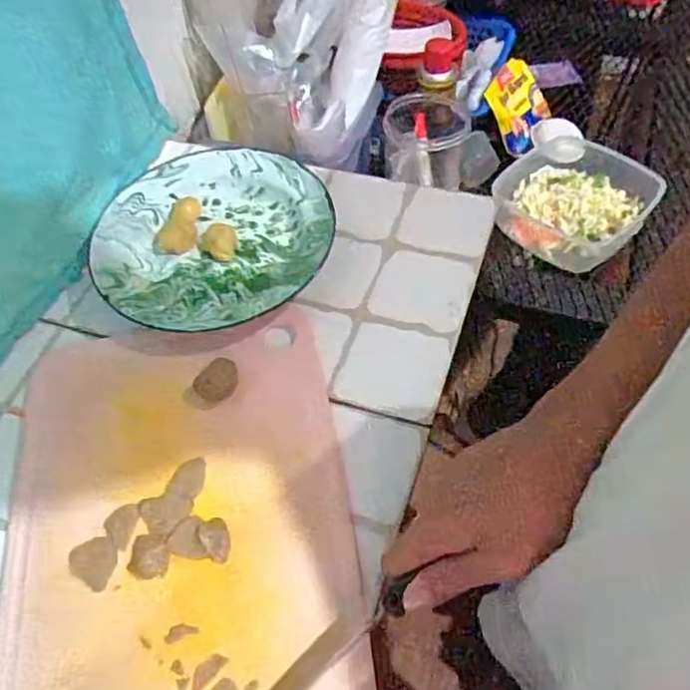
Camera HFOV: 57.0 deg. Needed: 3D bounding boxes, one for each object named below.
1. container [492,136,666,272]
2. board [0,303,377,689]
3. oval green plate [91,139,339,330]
[{"bbox_3d":[0.282,-0.178,0.780,0.168,0.060,0.152,-39,62,-20],"label":"container"},{"bbox_3d":[-0.114,0.127,0.435,0.232,0.013,0.335,-12,56,-3],"label":"board"},{"bbox_3d":[-0.115,-0.094,0.567,0.201,0.037,0.200,3,57,6],"label":"oval green plate"}]

